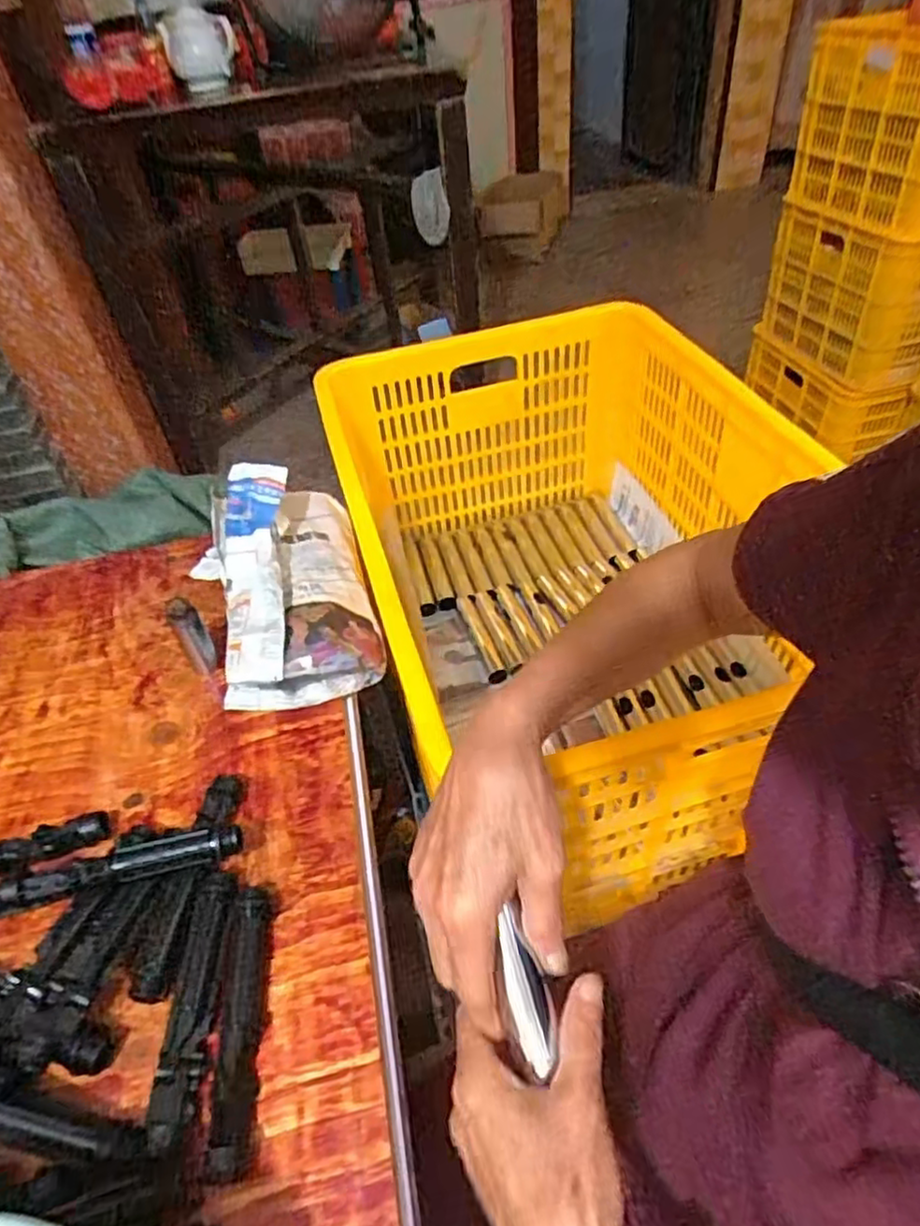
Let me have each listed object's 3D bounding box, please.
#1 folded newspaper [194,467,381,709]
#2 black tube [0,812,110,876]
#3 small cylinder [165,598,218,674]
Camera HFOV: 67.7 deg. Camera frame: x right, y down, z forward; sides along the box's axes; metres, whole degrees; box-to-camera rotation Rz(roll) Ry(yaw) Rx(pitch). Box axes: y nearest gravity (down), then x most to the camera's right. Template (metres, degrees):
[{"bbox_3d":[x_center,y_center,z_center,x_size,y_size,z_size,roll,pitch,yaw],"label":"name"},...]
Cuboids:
[{"bbox_3d":[-0.159,-0.039,0.622,0.144,0.090,0.281,-18,45,-10],"label":"folded newspaper"},{"bbox_3d":[-0.320,0.172,0.478,0.143,0.022,0.027,-19,46,-11],"label":"black tube"},{"bbox_3d":[-0.224,0.020,0.579,0.022,0.074,0.015,-25,47,-17],"label":"small cylinder"}]

